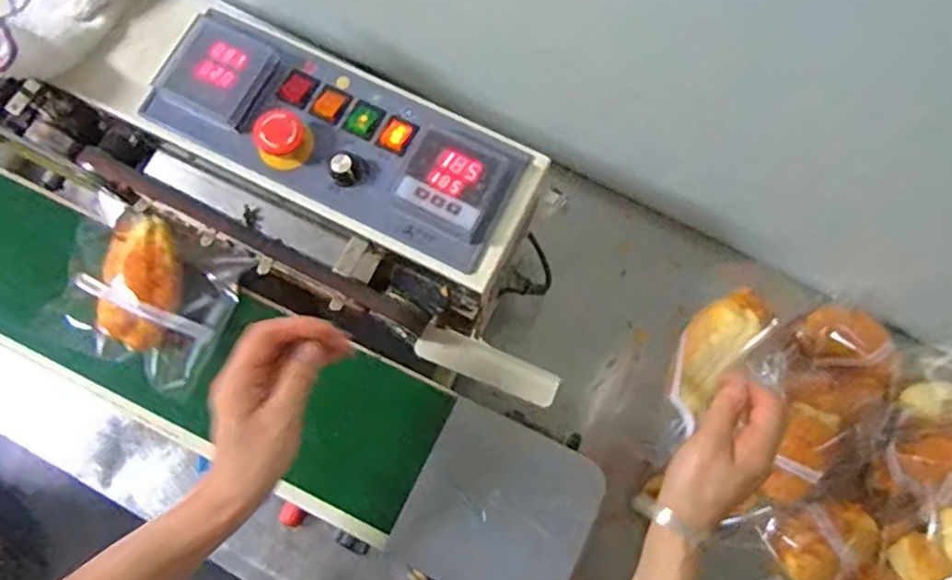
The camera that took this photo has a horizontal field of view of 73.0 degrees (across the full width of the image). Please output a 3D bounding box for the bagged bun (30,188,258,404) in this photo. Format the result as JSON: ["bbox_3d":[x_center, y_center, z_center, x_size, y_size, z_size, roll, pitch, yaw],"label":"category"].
[{"bbox_3d":[-0.300,0.005,0.580,0.150,0.053,0.138,26,78,7],"label":"bagged bun"}]

